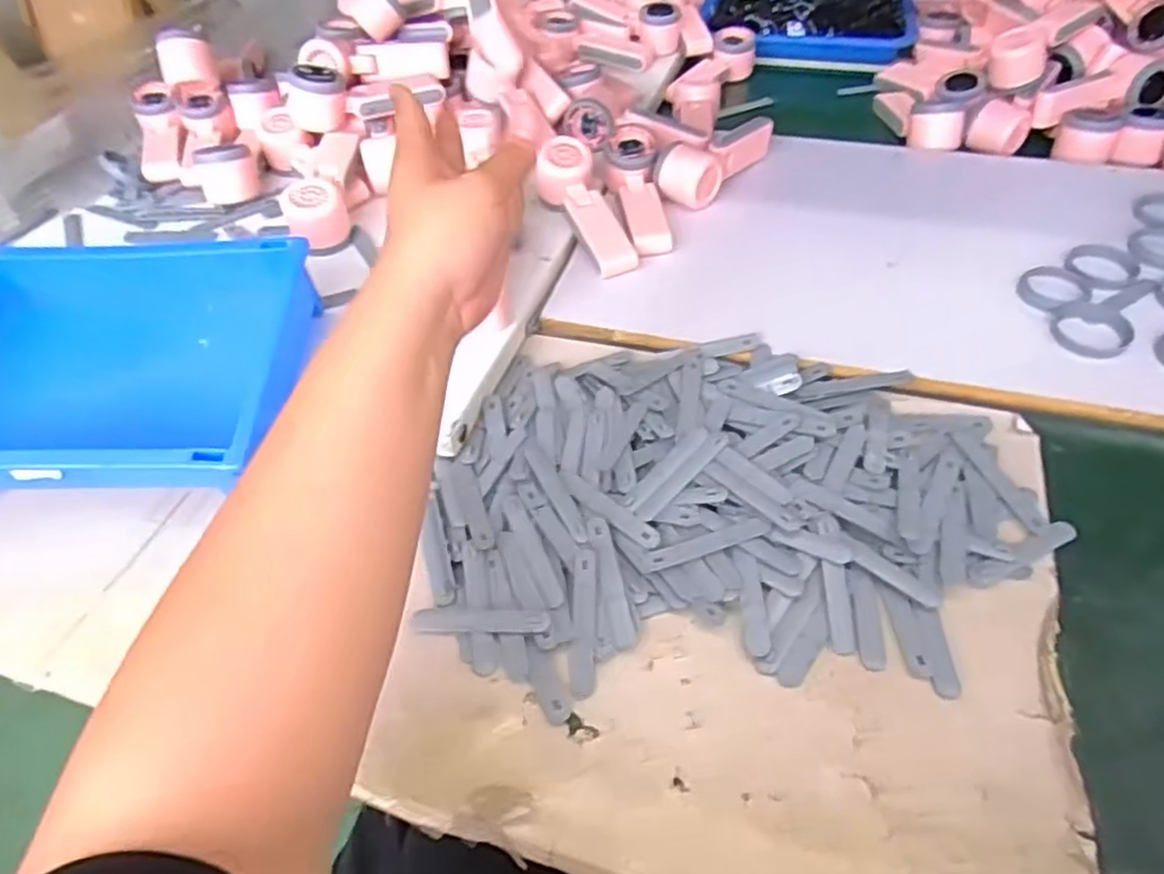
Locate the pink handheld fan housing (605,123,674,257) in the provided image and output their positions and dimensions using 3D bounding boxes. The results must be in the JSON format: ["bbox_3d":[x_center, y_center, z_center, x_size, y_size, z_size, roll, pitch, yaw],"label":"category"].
[{"bbox_3d":[0.060,-0.250,0.746,0.050,0.036,0.175,-9,64,-3],"label":"pink handheld fan housing"}]

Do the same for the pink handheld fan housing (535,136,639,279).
[{"bbox_3d":[0.003,-0.226,0.713,0.055,0.034,0.158,-24,75,-15],"label":"pink handheld fan housing"}]

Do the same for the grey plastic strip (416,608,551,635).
[{"bbox_3d":[-0.067,0.122,0.476,0.092,0.004,0.018,-3,50,10],"label":"grey plastic strip"}]

